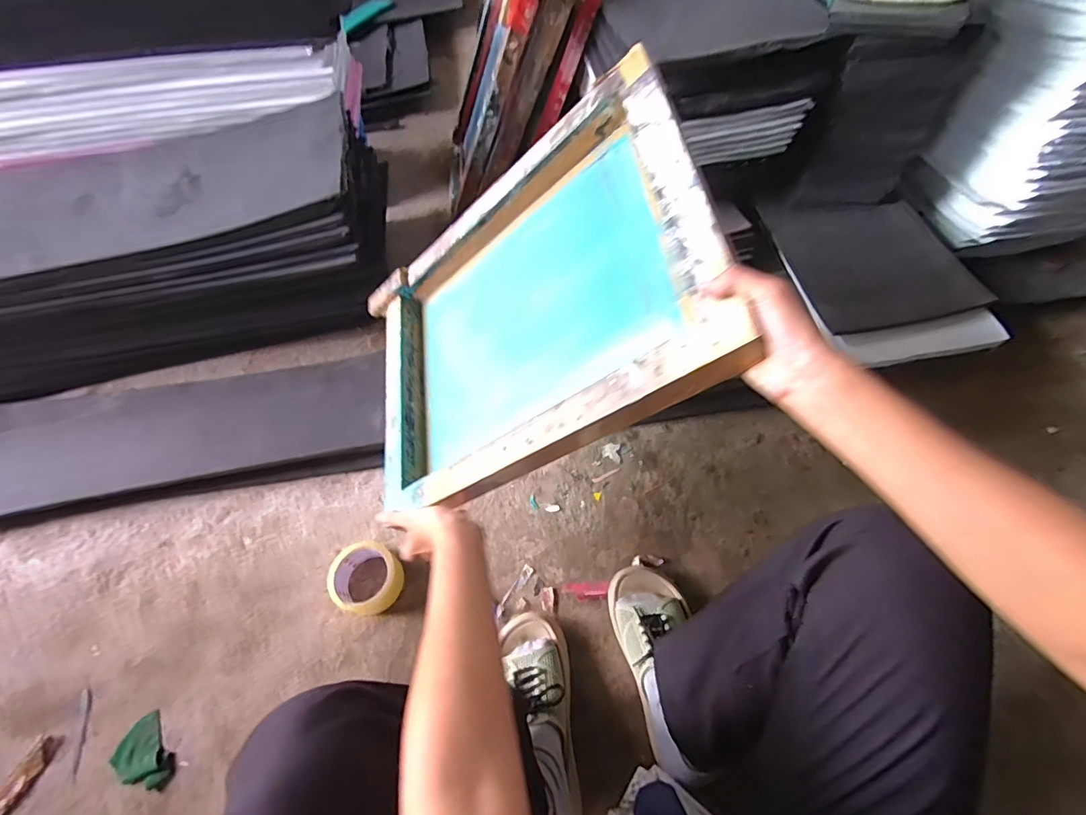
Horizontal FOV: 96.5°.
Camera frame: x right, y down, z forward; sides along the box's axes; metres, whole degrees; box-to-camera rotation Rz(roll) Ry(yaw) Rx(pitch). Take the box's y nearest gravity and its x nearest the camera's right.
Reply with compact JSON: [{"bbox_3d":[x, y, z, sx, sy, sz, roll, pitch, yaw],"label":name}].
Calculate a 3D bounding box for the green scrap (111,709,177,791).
[{"bbox_3d":[-0.512,0.450,0.621,0.058,0.018,0.088,-38,66,-15],"label":"green scrap"}]

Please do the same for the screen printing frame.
[{"bbox_3d":[-0.032,-0.108,0.556,0.468,0.063,0.366,-30,57,34],"label":"screen printing frame"}]

